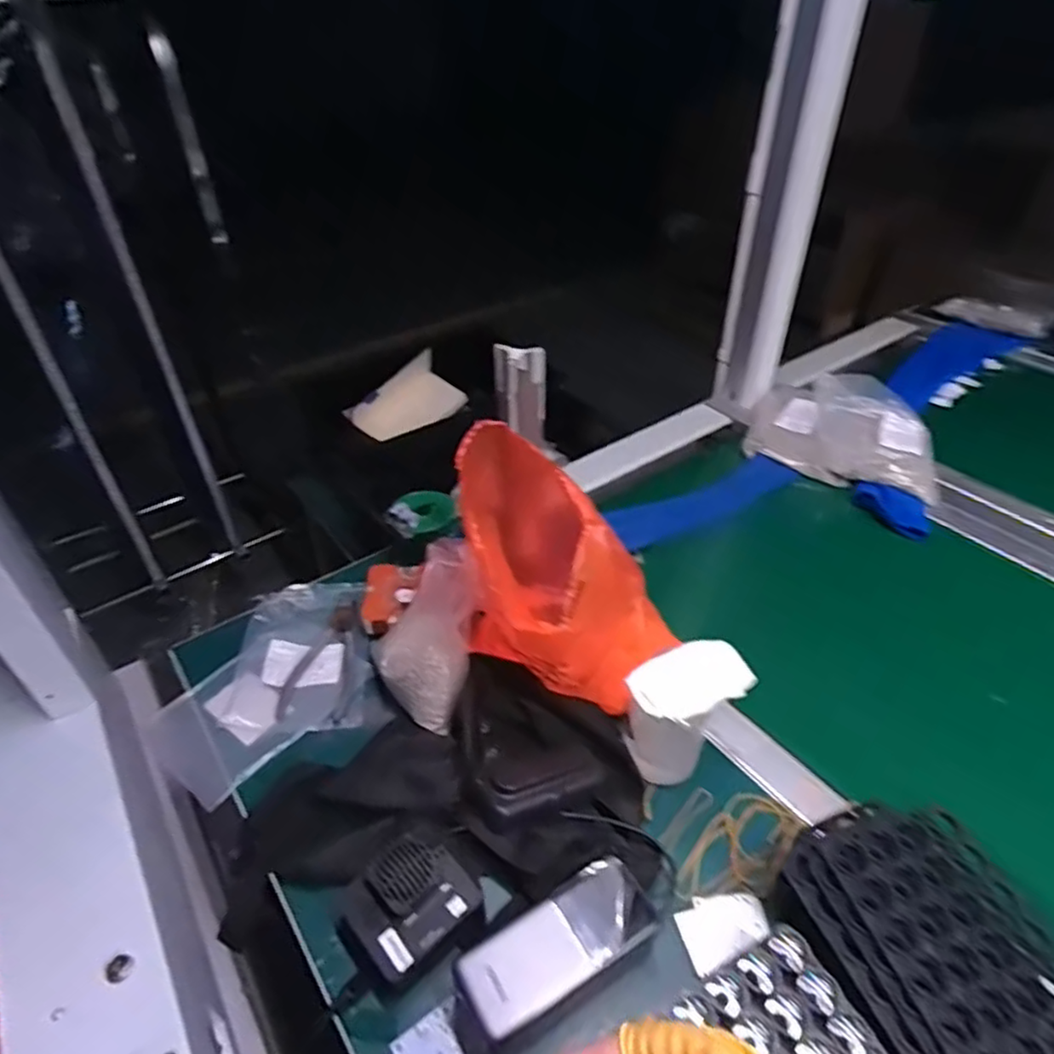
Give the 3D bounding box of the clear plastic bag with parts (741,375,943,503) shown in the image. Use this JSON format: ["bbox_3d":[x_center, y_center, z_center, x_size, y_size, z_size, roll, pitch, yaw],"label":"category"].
[{"bbox_3d":[0.427,-0.132,0.911,0.257,0.085,0.157,24,46,27],"label":"clear plastic bag with parts"}]

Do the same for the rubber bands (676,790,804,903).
[{"bbox_3d":[0.163,0.253,0.522,0.056,0.011,0.111,30,49,32],"label":"rubber bands"}]

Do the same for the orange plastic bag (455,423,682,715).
[{"bbox_3d":[0.031,0.037,0.607,0.143,0.197,0.204,-21,43,-21],"label":"orange plastic bag"}]

